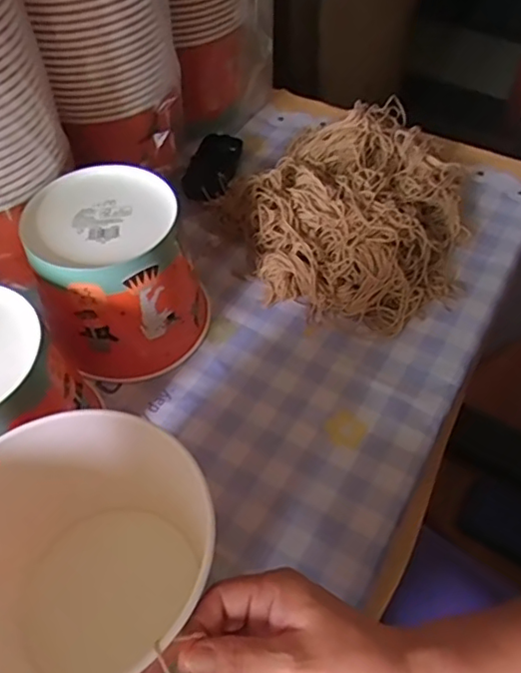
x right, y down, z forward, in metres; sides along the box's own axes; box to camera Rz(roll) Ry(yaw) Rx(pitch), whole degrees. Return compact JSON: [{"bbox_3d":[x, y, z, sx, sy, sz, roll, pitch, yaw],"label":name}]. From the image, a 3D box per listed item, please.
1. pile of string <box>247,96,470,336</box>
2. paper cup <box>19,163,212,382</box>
[{"bbox_3d":[0.117,-0.151,0.649,0.216,0.073,0.304,11,53,10],"label":"pile of string"},{"bbox_3d":[-0.127,-0.057,0.542,0.140,0.135,0.141,-17,54,-12],"label":"paper cup"}]

